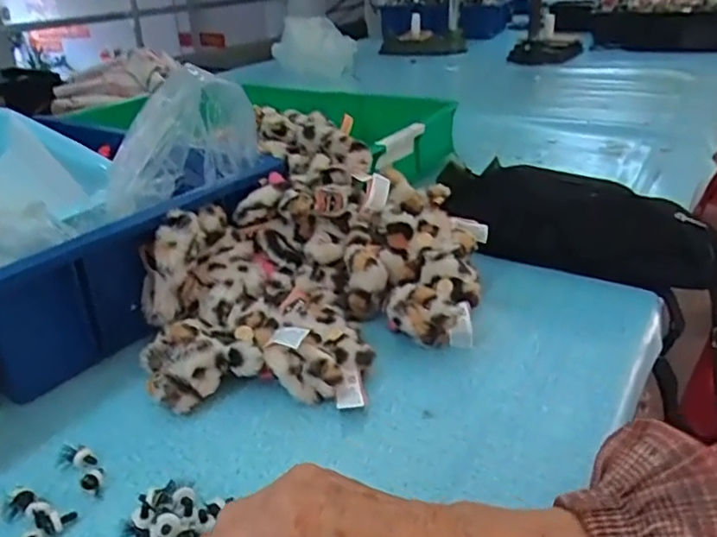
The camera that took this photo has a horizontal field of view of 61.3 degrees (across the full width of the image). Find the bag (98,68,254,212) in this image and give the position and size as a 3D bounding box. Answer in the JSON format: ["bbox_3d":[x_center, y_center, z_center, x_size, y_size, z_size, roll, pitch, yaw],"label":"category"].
[{"bbox_3d":[-0.172,-0.112,0.552,0.092,0.114,0.149,19,35,36],"label":"bag"}]

